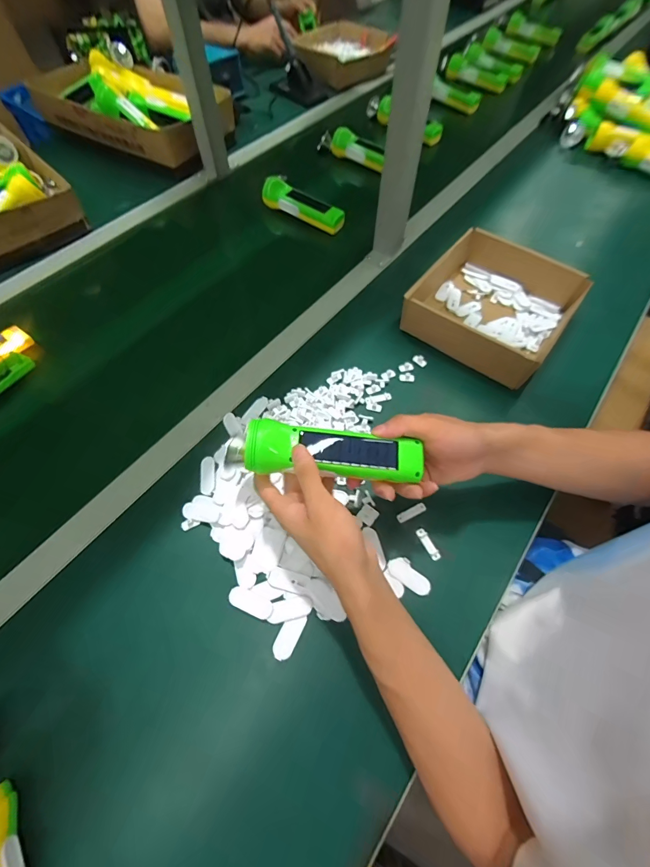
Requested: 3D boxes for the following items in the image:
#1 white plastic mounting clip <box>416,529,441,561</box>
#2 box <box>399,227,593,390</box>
[{"bbox_3d":[0.119,0.127,0.420,0.011,0.004,0.038,-25,64,-13],"label":"white plastic mounting clip"},{"bbox_3d":[0.254,-0.197,0.565,0.212,0.073,0.212,32,66,16],"label":"box"}]

